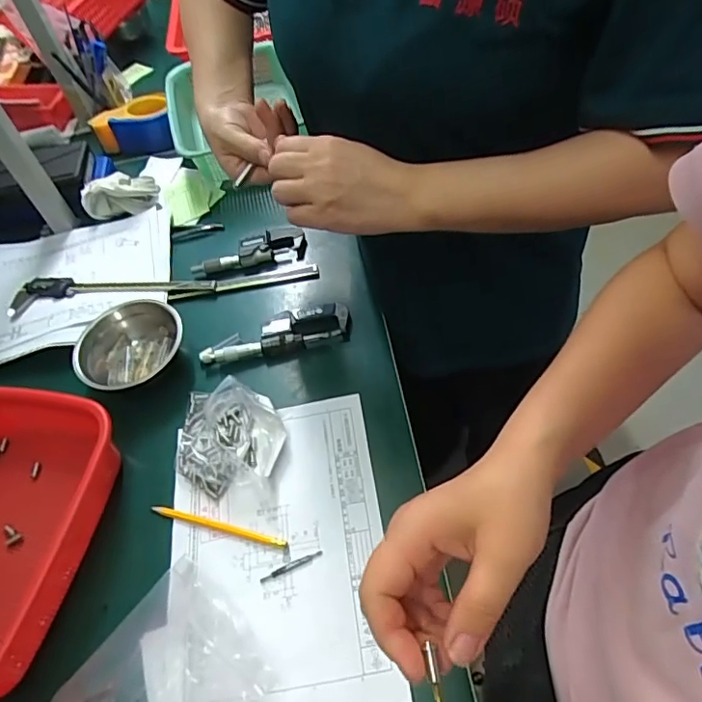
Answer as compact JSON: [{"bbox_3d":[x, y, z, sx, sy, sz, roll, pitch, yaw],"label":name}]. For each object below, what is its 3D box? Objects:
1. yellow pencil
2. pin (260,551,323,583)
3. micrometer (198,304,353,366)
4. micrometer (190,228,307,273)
[{"bbox_3d":[-0.134,0.176,0.549,0.145,0.004,0.009,10,56,15],"label":"yellow pencil"},{"bbox_3d":[-0.057,0.206,0.520,0.063,0.004,0.007,-21,54,-8],"label":"pin"},{"bbox_3d":[-0.093,-0.022,0.676,0.181,0.027,0.059,-9,53,2],"label":"micrometer"},{"bbox_3d":[-0.142,-0.138,0.760,0.158,0.023,0.044,-15,53,-3],"label":"micrometer"}]

